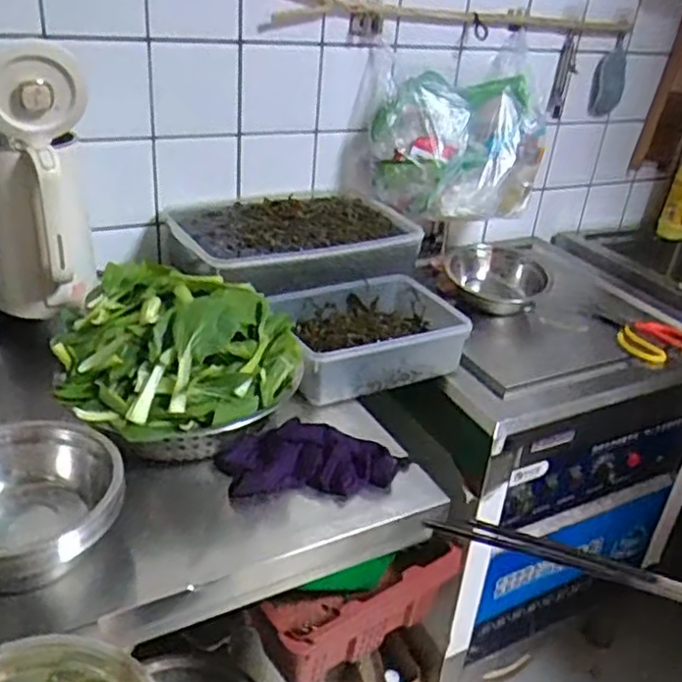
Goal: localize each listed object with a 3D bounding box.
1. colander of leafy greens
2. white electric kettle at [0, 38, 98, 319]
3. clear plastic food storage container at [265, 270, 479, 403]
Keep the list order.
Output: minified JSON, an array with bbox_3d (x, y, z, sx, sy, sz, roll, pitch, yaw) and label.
[{"bbox_3d":[-0.199,0.016,0.865,0.289,0.154,0.252,-4,31,-16],"label":"colander of leafy greens"},{"bbox_3d":[-0.420,-0.210,0.948,0.139,0.363,0.200,-9,33,-25],"label":"white electric kettle"},{"bbox_3d":[0.048,-0.008,1.061,0.279,0.095,0.200,-7,32,-21],"label":"clear plastic food storage container"}]

